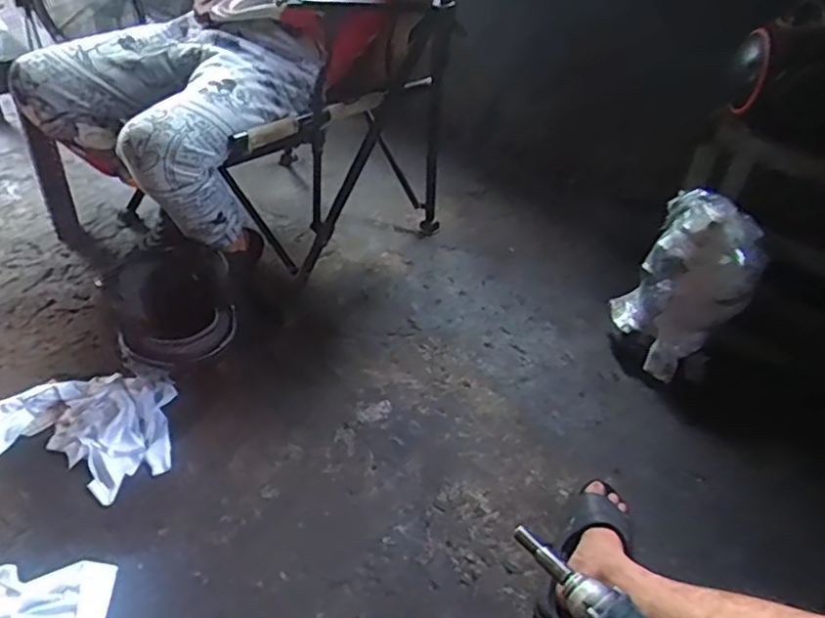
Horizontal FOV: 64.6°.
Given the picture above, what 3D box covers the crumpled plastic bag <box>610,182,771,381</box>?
[{"bbox_3d":[0.537,-0.055,1.266,0.174,0.331,0.194,-19,45,-28],"label":"crumpled plastic bag"}]

